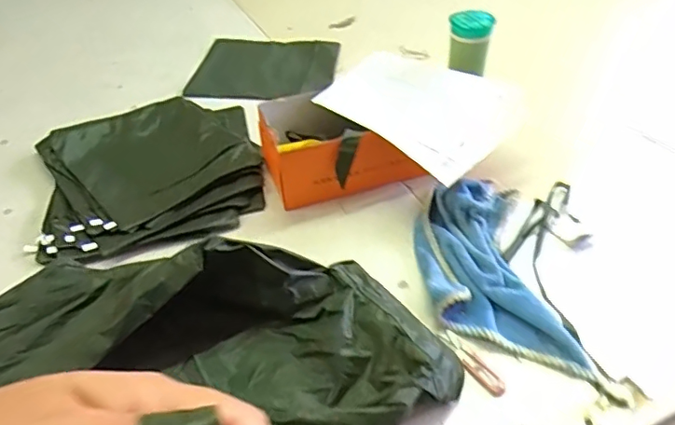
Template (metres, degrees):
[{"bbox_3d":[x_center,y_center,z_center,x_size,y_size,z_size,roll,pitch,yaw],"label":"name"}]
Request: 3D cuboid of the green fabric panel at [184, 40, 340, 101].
[{"bbox_3d":[-0.164,-0.342,1.255,0.322,0.028,0.297,1,41,-2],"label":"green fabric panel"}]

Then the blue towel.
[{"bbox_3d":[0.203,0.066,0.736,0.173,0.050,0.355,-3,44,-4],"label":"blue towel"}]

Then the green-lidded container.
[{"bbox_3d":[0.247,-0.319,1.013,0.081,0.095,0.072,4,44,4],"label":"green-lidded container"}]

